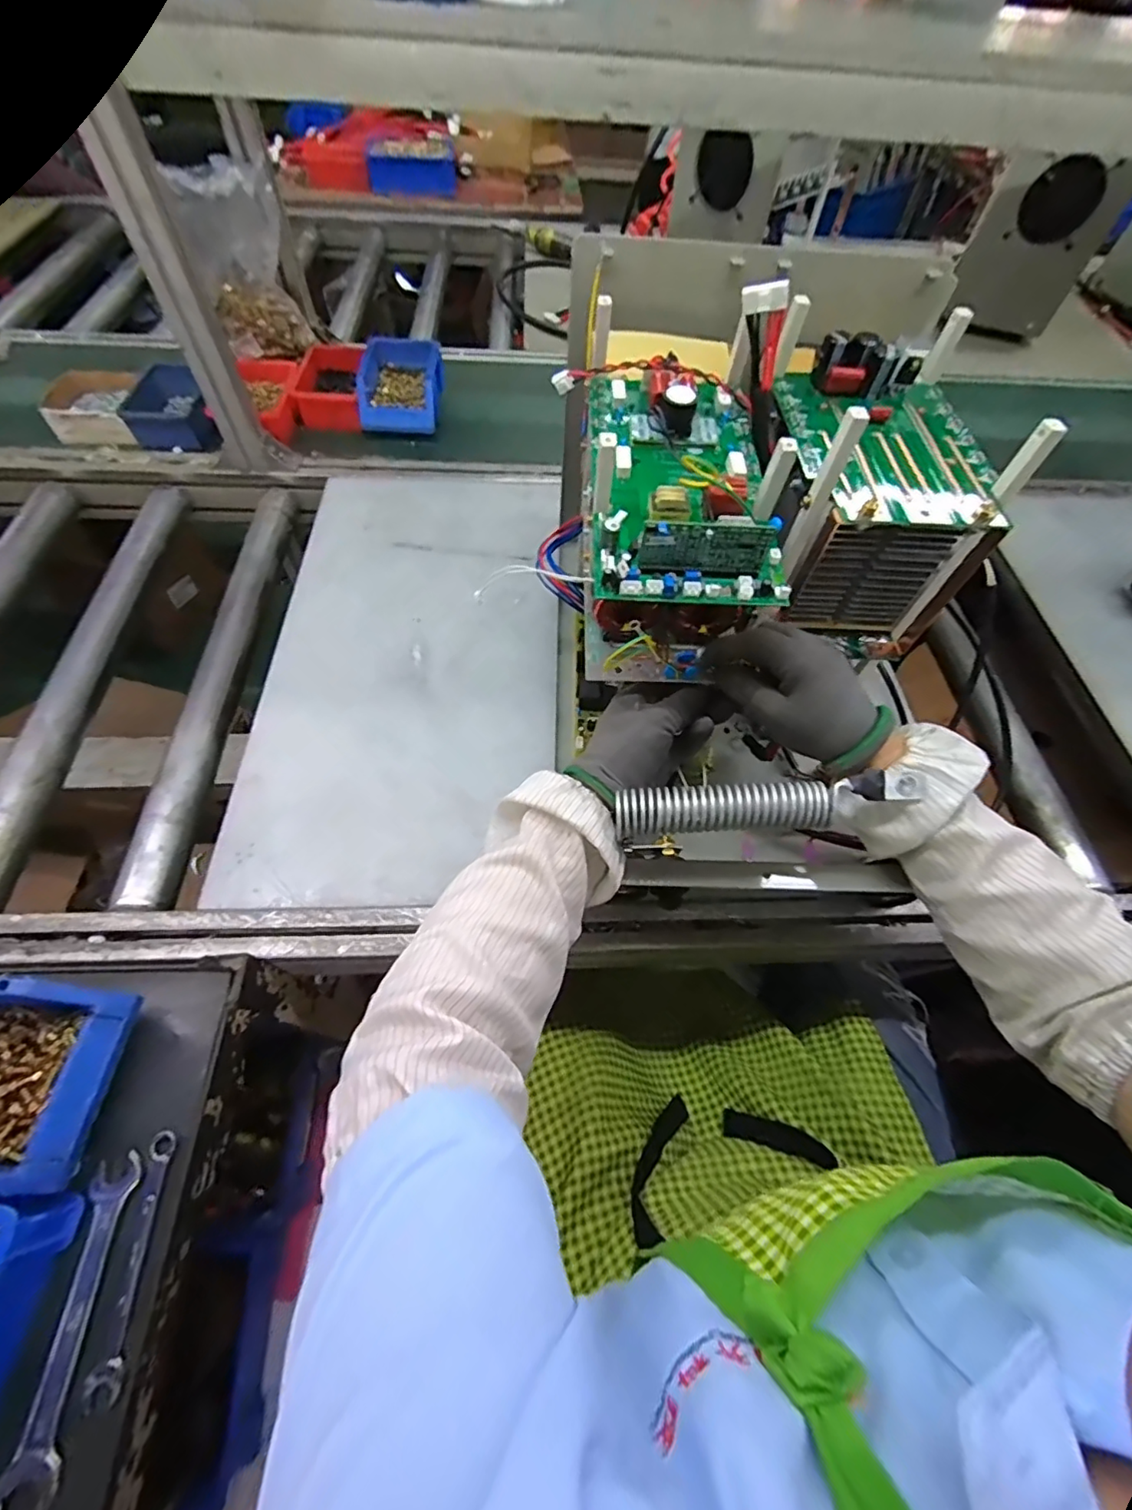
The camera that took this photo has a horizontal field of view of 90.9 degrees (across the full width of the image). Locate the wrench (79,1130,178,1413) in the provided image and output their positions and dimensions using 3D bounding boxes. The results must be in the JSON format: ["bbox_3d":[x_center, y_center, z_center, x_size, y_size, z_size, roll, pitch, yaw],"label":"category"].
[{"bbox_3d":[-0.267,0.311,0.345,0.021,0.005,0.129,0,60,-4],"label":"wrench"}]

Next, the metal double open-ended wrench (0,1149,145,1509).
[{"bbox_3d":[-0.290,0.332,0.327,0.030,0.008,0.157,0,59,-4],"label":"metal double open-ended wrench"}]

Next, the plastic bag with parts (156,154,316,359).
[{"bbox_3d":[-0.446,-0.672,0.785,0.131,0.193,0.121,-20,63,-15],"label":"plastic bag with parts"}]

